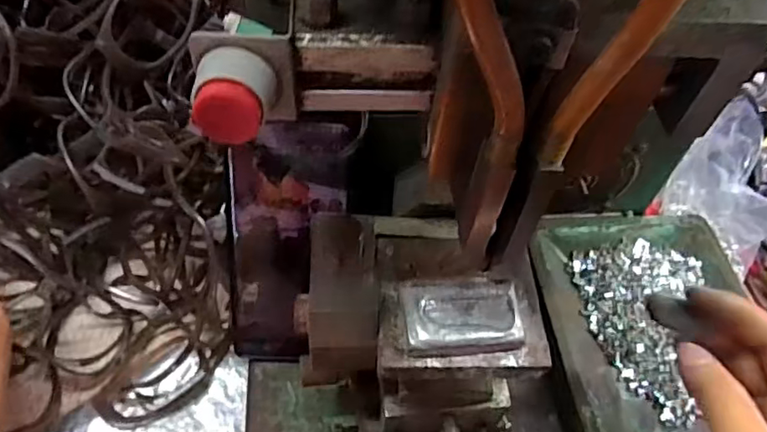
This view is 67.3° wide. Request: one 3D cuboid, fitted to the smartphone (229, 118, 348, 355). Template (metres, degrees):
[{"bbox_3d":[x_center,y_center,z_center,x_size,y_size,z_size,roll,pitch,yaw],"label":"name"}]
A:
[{"bbox_3d":[-0.064,0.022,0.382,0.072,0.173,0.008,4,23,-3],"label":"smartphone"}]

